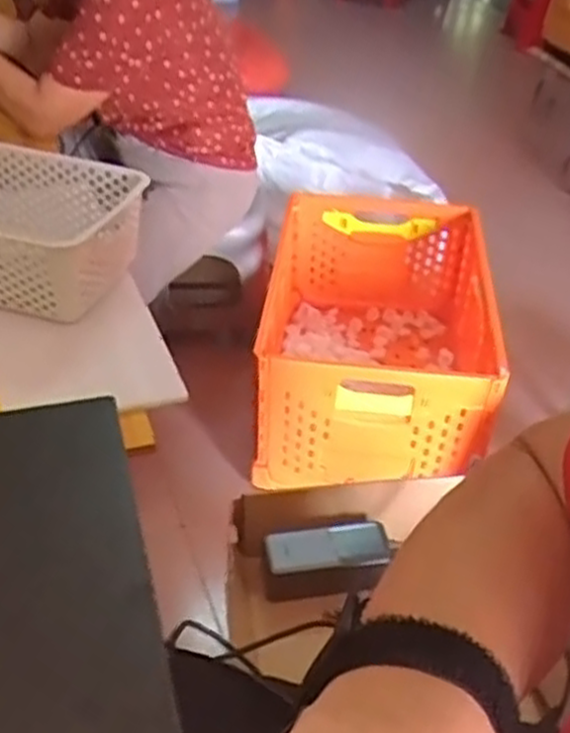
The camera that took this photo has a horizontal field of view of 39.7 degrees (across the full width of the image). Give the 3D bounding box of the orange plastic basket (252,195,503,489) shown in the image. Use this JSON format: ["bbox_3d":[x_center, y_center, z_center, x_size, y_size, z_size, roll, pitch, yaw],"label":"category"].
[{"bbox_3d":[0.185,-0.078,1.617,0.435,0.290,0.686,6,38,1],"label":"orange plastic basket"}]

